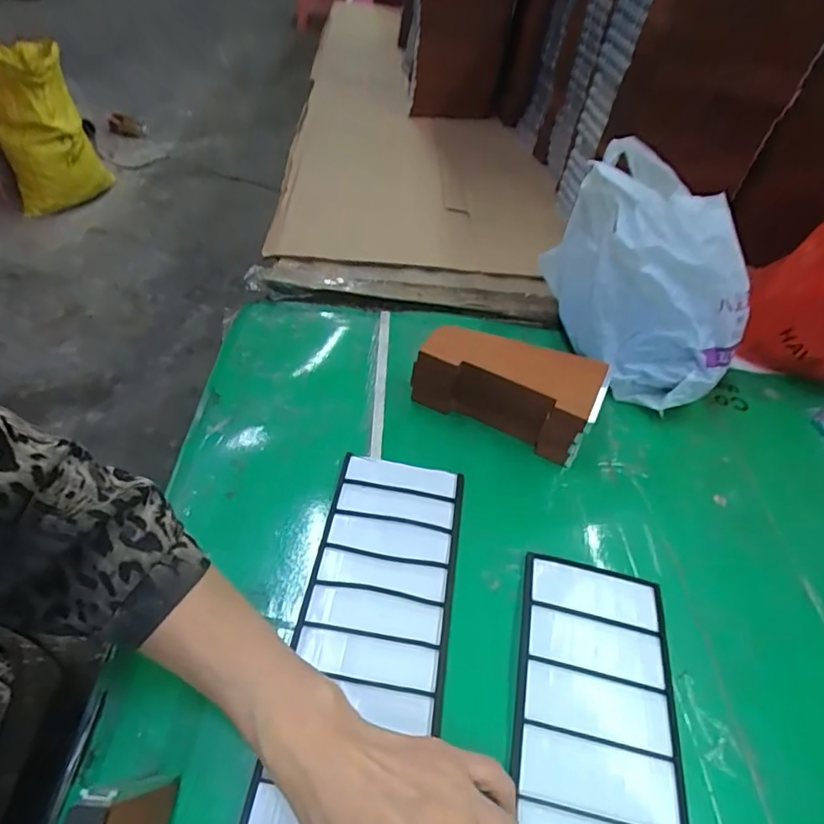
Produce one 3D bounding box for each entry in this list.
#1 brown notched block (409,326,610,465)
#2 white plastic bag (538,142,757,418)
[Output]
[{"bbox_3d":[0.085,-0.025,0.474,0.153,0.068,0.071,24,49,14],"label":"brown notched block"},{"bbox_3d":[0.218,-0.118,0.507,0.103,0.174,0.197,-17,51,-21],"label":"white plastic bag"}]

